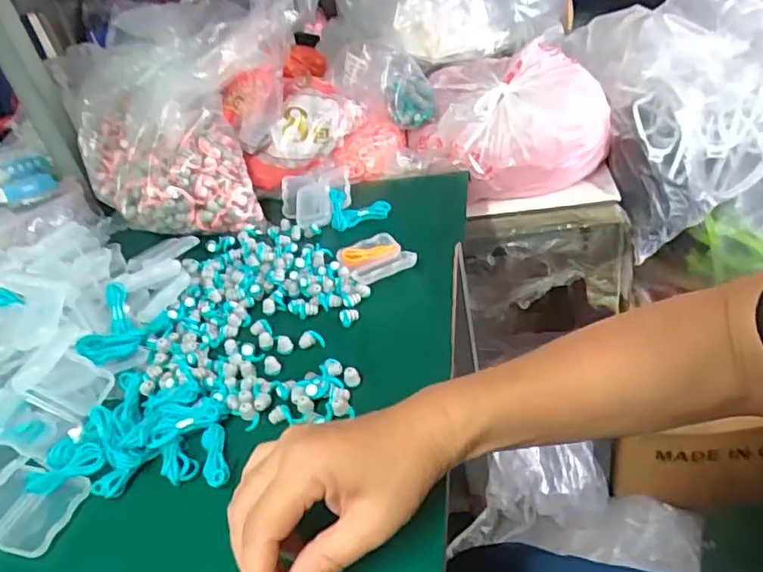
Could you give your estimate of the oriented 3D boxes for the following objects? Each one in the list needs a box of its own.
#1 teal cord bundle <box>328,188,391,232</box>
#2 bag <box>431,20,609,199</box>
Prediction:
[{"bbox_3d":[-0.023,-0.081,0.633,0.061,0.028,0.046,-12,35,2],"label":"teal cord bundle"},{"bbox_3d":[0.170,-0.215,0.764,0.206,0.121,0.198,-10,36,5],"label":"bag"}]

